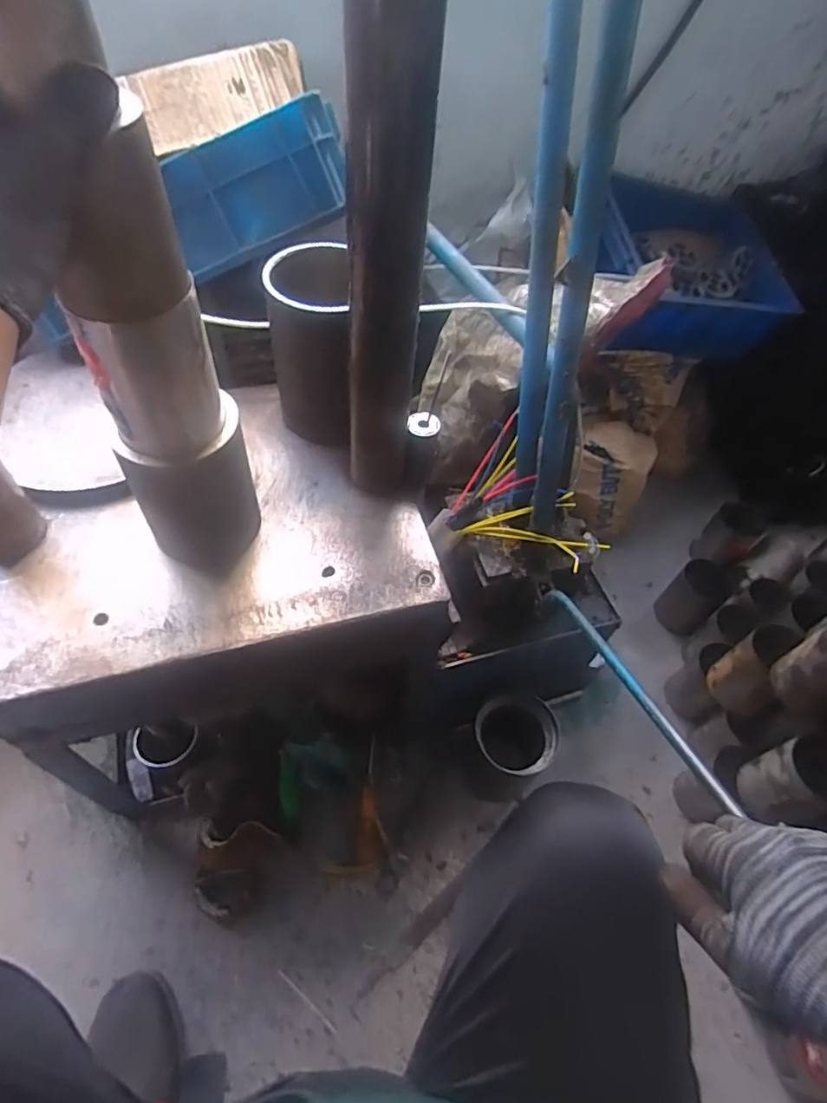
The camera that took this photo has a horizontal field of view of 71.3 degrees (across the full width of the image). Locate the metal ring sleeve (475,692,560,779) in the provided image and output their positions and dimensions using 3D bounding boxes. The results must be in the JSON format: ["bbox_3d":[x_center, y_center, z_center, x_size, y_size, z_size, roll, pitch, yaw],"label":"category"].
[{"bbox_3d":[0.150,0.257,0.831,0.113,0.038,0.102,8,81,9],"label":"metal ring sleeve"}]

